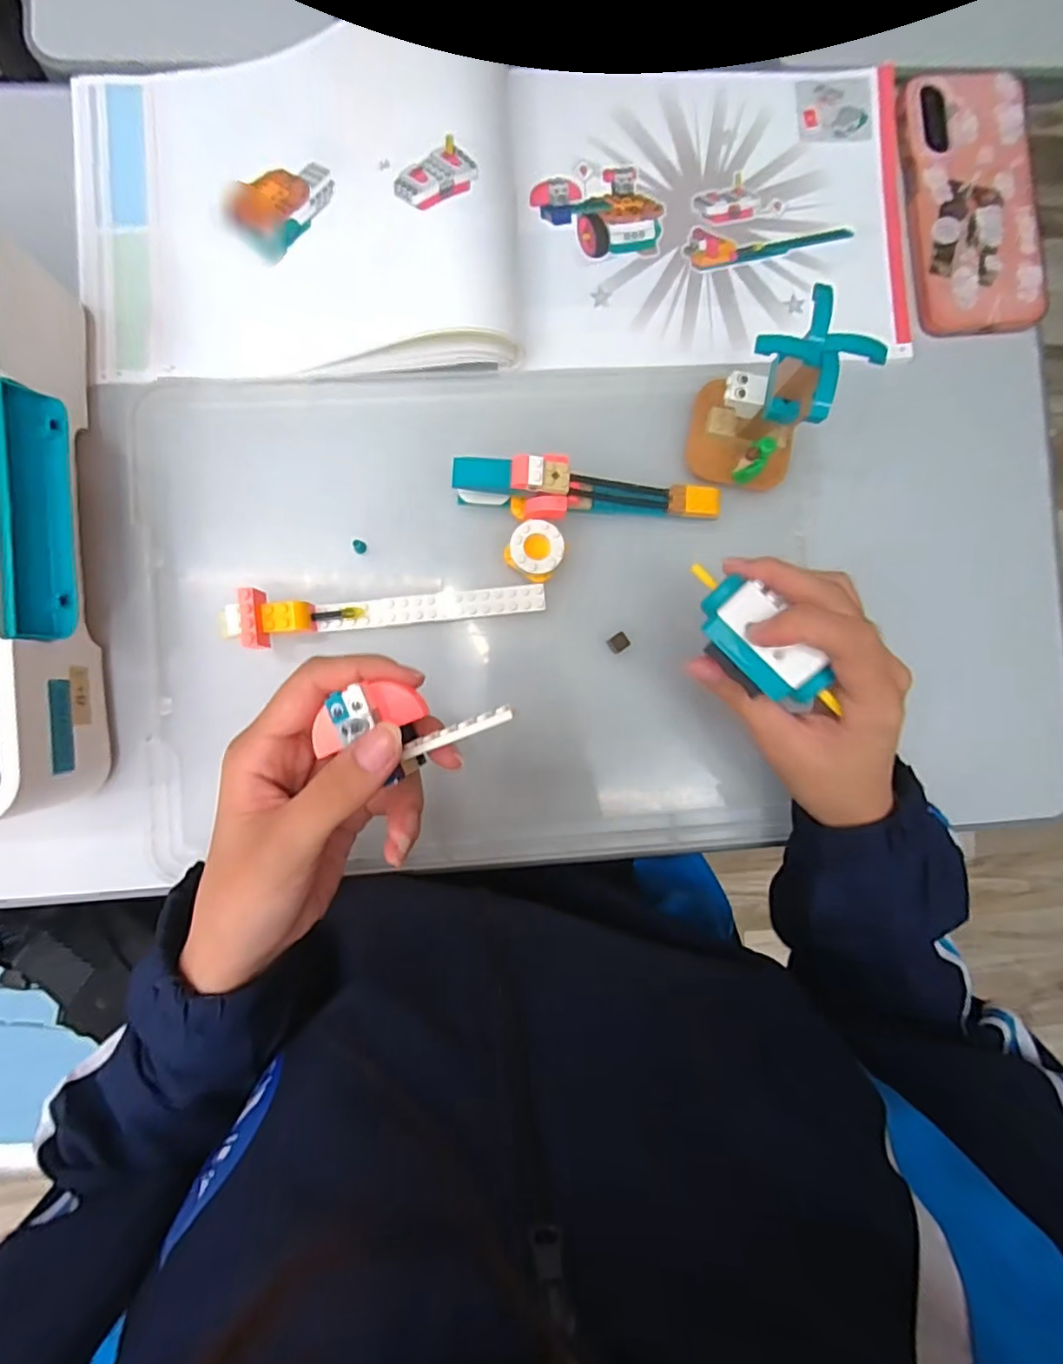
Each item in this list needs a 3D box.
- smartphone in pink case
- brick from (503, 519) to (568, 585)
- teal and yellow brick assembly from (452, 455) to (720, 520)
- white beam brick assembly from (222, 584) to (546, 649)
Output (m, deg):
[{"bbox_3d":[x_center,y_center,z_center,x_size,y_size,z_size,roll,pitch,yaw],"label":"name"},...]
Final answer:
[{"bbox_3d":[0.286,-0.311,0.386,0.083,0.013,0.167,-8,90,-4],"label":"smartphone in pink case"},{"bbox_3d":[0.002,-0.077,0.355,0.031,0.025,0.032,32,87,-3],"label":"brick"},{"bbox_3d":[0.034,-0.111,0.346,0.153,0.044,0.028,0,89,-4],"label":"teal and yellow brick assembly"},{"bbox_3d":[-0.080,-0.041,0.343,0.174,0.036,0.027,-5,90,-4],"label":"white beam brick assembly"}]

